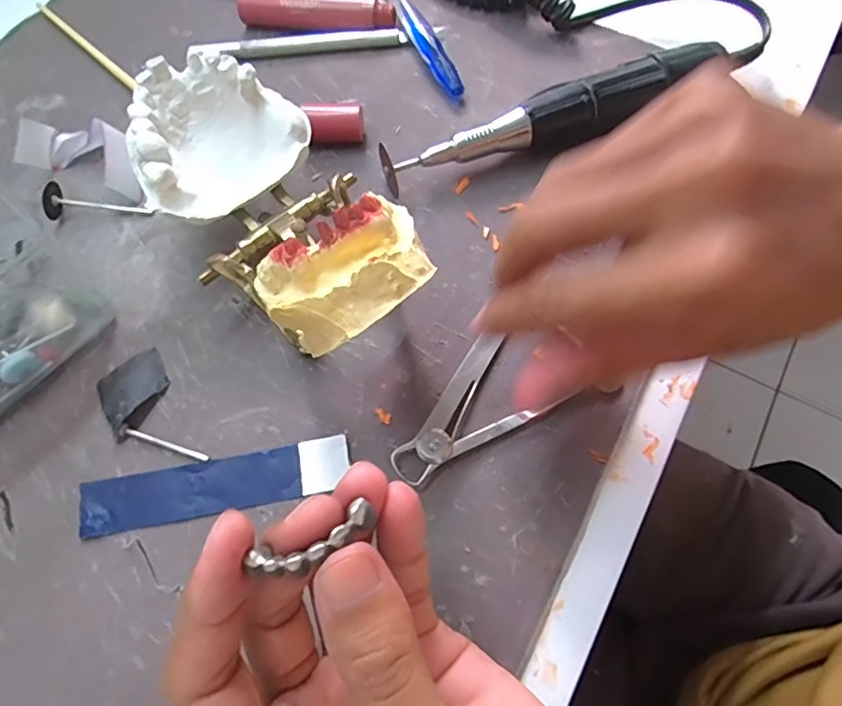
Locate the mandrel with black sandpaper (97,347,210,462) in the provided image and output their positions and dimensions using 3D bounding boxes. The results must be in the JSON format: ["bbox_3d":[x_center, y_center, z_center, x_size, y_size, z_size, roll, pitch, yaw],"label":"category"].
[{"bbox_3d":[-0.112,0.025,0.225,0.027,0.007,0.057,-30,70,-11],"label":"mandrel with black sandpaper"}]

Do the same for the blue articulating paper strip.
[{"bbox_3d":[-0.079,0.051,0.215,0.102,0.004,0.021,-10,67,-3],"label":"blue articulating paper strip"}]

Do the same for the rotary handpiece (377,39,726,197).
[{"bbox_3d":[0.063,-0.113,0.265,0.166,0.030,0.027,-14,67,-5],"label":"rotary handpiece"}]

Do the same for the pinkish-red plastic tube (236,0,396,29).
[{"bbox_3d":[-0.058,-0.189,0.308,0.088,0.017,0.015,9,67,5],"label":"pinkish-red plastic tube"}]

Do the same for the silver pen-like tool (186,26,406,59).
[{"bbox_3d":[-0.067,-0.168,0.303,0.115,0.009,0.008,-7,67,-2],"label":"silver pen-like tool"}]

